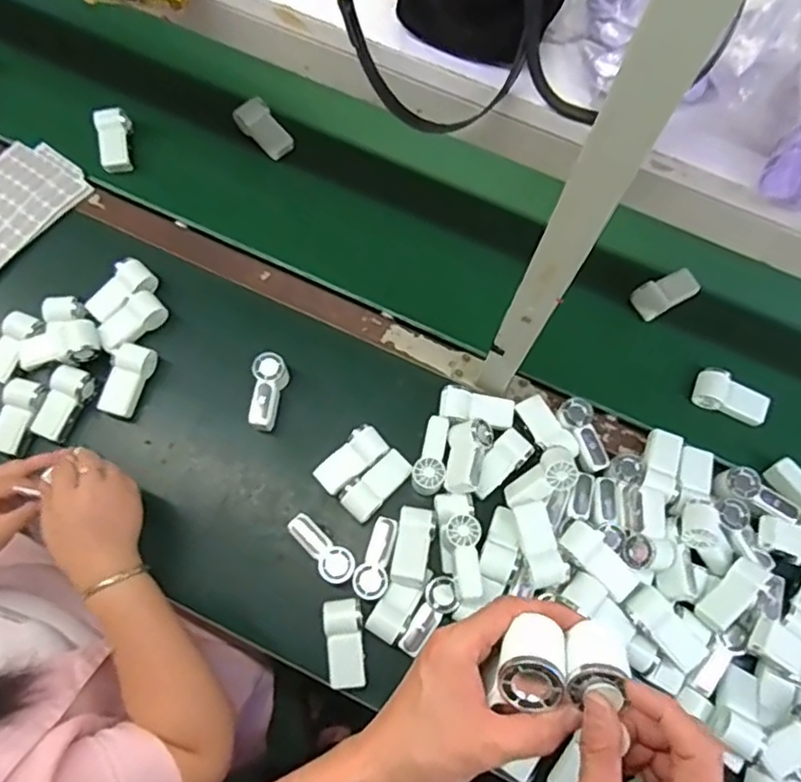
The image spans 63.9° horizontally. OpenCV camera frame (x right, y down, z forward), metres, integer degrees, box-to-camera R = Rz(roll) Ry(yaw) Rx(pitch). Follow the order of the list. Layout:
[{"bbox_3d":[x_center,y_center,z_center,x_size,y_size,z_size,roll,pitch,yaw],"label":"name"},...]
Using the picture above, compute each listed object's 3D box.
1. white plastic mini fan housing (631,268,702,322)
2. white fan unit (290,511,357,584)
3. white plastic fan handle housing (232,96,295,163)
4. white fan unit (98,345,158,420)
[{"bbox_3d":[0.376,-0.140,0.909,0.100,0.030,0.045,-29,76,-9],"label":"white plastic mini fan housing"},{"bbox_3d":[-0.096,0.193,0.787,0.039,0.036,0.096,-42,78,-12],"label":"white fan unit"},{"bbox_3d":[-0.212,-0.405,0.999,0.050,0.045,0.091,-41,78,-12],"label":"white plastic fan handle housing"},{"bbox_3d":[-0.354,-0.013,0.832,0.047,0.030,0.093,21,74,5],"label":"white fan unit"}]

